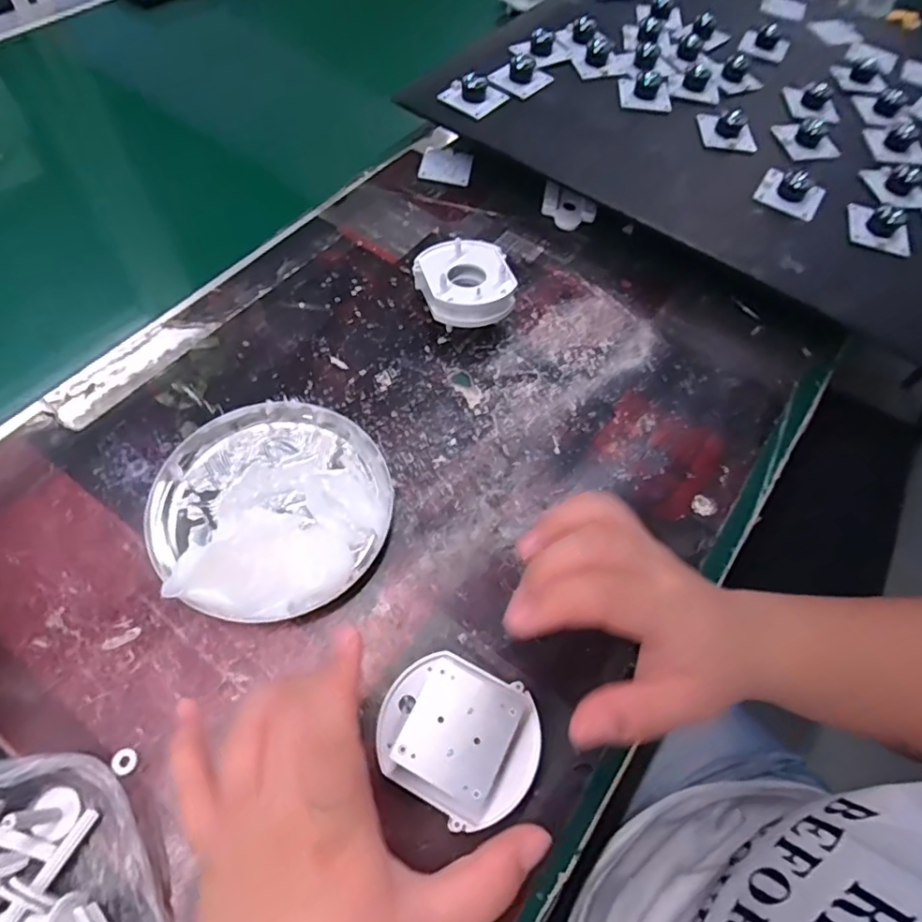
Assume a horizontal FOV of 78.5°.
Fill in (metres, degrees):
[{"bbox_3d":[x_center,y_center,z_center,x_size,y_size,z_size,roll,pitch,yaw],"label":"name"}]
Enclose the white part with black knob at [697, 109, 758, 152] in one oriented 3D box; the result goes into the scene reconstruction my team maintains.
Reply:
[{"bbox_3d":[0.221,-0.275,0.463,0.039,0.018,0.048,5,61,-3],"label":"white part with black knob"}]

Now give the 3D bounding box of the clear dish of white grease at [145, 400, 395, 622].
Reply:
[{"bbox_3d":[-0.105,0.020,0.310,0.127,0.028,0.124,2,60,-3],"label":"clear dish of white grease"}]

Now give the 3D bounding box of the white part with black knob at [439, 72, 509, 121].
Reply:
[{"bbox_3d":[0.012,-0.311,0.471,0.044,0.019,0.044,37,64,14],"label":"white part with black knob"}]

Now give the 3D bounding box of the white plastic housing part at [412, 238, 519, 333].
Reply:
[{"bbox_3d":[0.002,-0.118,0.390,0.063,0.038,0.066,-6,61,-8],"label":"white plastic housing part"}]

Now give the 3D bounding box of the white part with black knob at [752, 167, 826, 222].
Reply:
[{"bbox_3d":[0.251,-0.205,0.426,0.045,0.020,0.036,31,63,12],"label":"white part with black knob"}]

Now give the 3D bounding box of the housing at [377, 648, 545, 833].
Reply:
[{"bbox_3d":[-0.001,0.122,0.253,0.070,0.043,0.060,33,63,14],"label":"housing"}]

